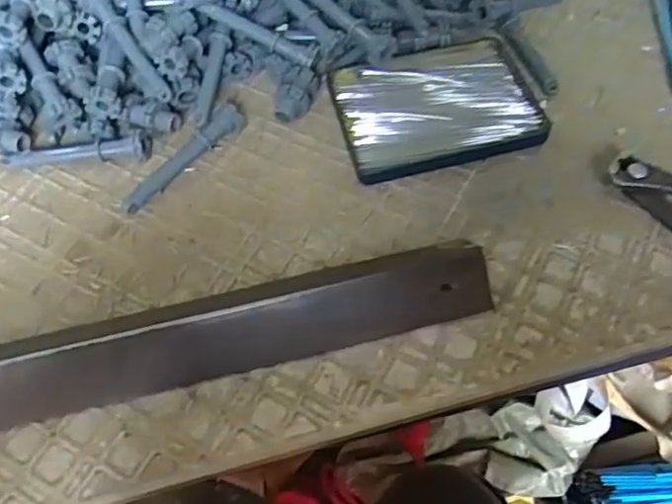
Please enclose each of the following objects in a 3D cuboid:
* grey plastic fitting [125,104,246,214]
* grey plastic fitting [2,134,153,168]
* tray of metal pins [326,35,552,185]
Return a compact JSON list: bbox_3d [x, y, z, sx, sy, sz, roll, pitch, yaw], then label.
[{"bbox_3d":[-0.096,-0.063,0.386,0.019,0.014,0.104,35,67,20],"label":"grey plastic fitting"},{"bbox_3d":[-0.167,-0.067,0.384,0.090,0.016,0.021,0,60,2],"label":"grey plastic fitting"},{"bbox_3d":[0.068,-0.101,0.399,0.130,0.011,0.096,-14,60,-6],"label":"tray of metal pins"}]

